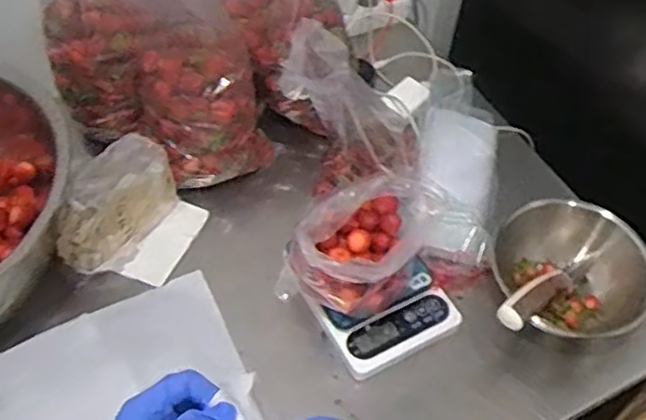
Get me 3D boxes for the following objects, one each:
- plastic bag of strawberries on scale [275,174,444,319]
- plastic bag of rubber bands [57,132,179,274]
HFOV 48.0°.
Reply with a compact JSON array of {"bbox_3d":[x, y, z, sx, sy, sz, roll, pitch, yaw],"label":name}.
[{"bbox_3d":[0.042,0.046,0.731,0.157,0.123,0.102,-13,55,-13],"label":"plastic bag of strawberries on scale"},{"bbox_3d":[-0.221,-0.005,0.784,0.062,0.105,0.139,15,53,8],"label":"plastic bag of rubber bands"}]

